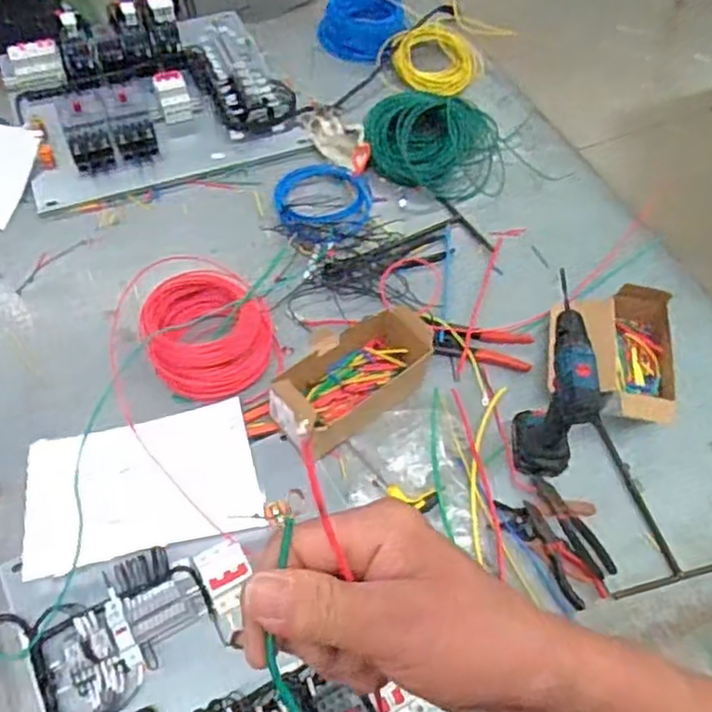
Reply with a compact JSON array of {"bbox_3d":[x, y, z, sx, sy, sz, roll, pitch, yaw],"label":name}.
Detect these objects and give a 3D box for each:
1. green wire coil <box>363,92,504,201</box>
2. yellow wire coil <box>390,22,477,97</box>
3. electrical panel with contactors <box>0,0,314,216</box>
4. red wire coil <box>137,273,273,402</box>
[{"bbox_3d":[0.154,-0.402,1.278,0.261,0.101,0.211,0,56,-4],"label":"green wire coil"},{"bbox_3d":[0.166,-0.613,1.427,0.149,0.151,0.033,-31,18,8],"label":"yellow wire coil"},{"bbox_3d":[-0.394,-0.521,1.324,0.502,0.117,0.403,-18,59,-16],"label":"electrical panel with contactors"},{"bbox_3d":[-0.221,-0.030,1.032,0.184,0.079,0.182,2,56,-3],"label":"red wire coil"}]

